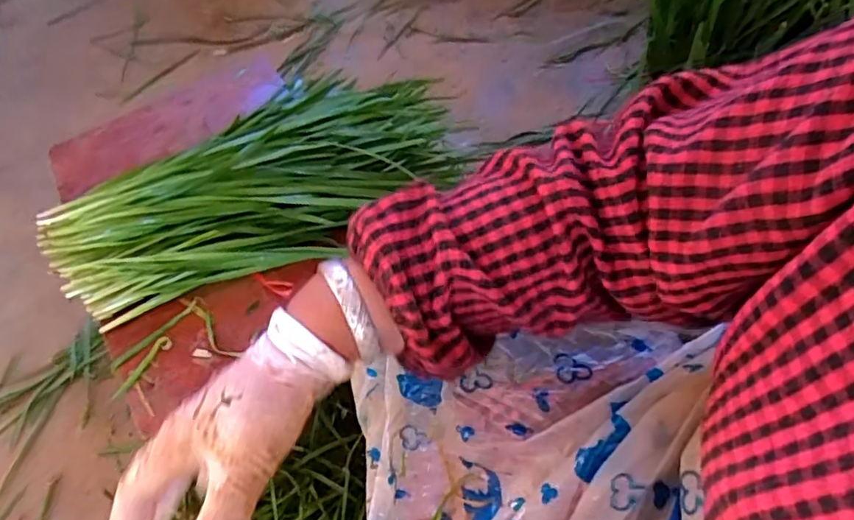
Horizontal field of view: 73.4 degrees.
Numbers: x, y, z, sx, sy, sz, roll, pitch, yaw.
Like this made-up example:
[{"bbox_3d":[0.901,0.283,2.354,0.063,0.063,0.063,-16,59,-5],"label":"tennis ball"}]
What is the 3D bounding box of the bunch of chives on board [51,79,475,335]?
[{"bbox_3d":[-0.178,-0.107,0.680,0.483,0.088,0.229,-34,64,-28],"label":"bunch of chives on board"}]

